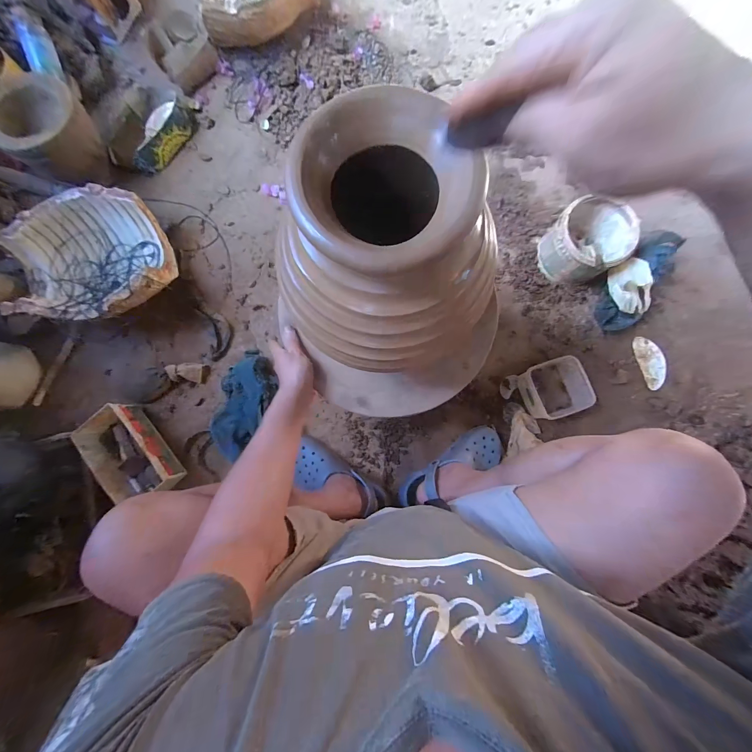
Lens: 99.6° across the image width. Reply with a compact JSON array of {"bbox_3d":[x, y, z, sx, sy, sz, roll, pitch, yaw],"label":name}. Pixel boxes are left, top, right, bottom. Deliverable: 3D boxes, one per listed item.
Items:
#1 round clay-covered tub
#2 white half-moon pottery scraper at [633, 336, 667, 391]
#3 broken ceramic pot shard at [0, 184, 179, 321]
[{"bbox_3d":[0.541,-0.348,0.828,0.187,0.144,0.176,0,83,1],"label":"round clay-covered tub"},{"bbox_3d":[0.732,-0.037,0.850,0.070,0.021,0.151,1,70,1],"label":"white half-moon pottery scraper"},{"bbox_3d":[-0.700,-0.274,0.804,0.324,0.165,0.317,0,83,1],"label":"broken ceramic pot shard"}]

